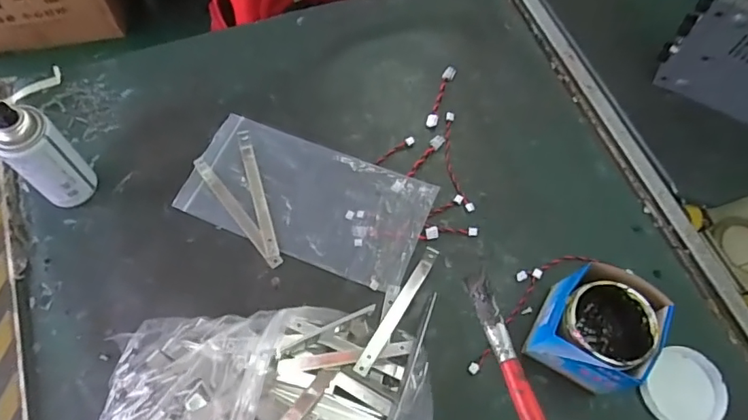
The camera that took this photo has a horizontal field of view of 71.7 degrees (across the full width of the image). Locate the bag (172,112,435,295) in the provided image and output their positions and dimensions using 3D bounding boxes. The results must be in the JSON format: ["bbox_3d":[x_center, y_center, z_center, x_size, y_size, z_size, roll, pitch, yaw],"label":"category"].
[{"bbox_3d":[-0.083,-0.018,0.648,0.295,0.018,0.155,21,66,8],"label":"bag"}]

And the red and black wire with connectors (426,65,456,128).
[{"bbox_3d":[0.095,-0.161,0.725,0.017,0.008,0.112,19,66,7],"label":"red and black wire with connectors"}]

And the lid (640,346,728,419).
[{"bbox_3d":[0.341,0.195,0.563,0.078,0.014,0.093,42,70,16],"label":"lid"}]

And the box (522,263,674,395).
[{"bbox_3d":[0.229,0.127,0.543,0.102,0.100,0.112,29,67,11],"label":"box"}]

